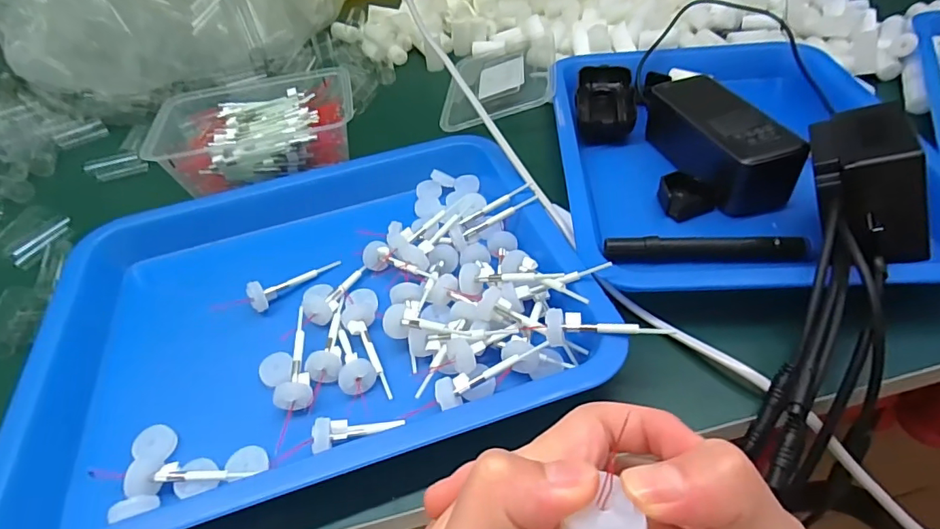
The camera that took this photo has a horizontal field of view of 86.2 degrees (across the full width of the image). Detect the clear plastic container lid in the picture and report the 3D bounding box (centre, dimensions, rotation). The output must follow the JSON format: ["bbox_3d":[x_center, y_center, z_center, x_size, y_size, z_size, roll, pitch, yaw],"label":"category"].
[{"bbox_3d":[0.035,-0.203,0.544,0.115,0.016,0.193,-9,42,18],"label":"clear plastic container lid"}]

